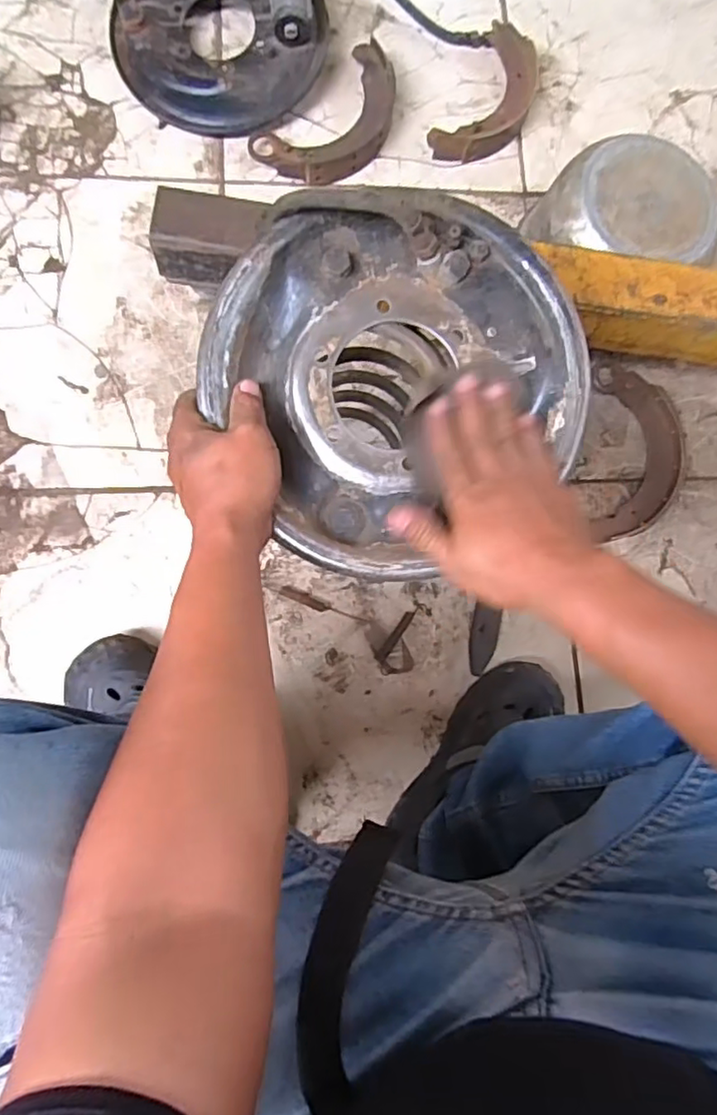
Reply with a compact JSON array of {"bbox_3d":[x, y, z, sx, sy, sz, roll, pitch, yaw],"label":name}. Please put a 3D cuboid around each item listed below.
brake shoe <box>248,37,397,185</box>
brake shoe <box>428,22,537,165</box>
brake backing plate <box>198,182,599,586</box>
[{"bbox_3d":[-0.026,-0.560,0.800,0.119,0.032,0.223,44,81,0],"label":"brake shoe"},{"bbox_3d":[0.180,-0.617,0.835,0.103,0.033,0.220,30,81,-2],"label":"brake shoe"},{"bbox_3d":[0.026,-0.134,0.425,0.244,0.079,0.248,1,83,-6],"label":"brake backing plate"}]

